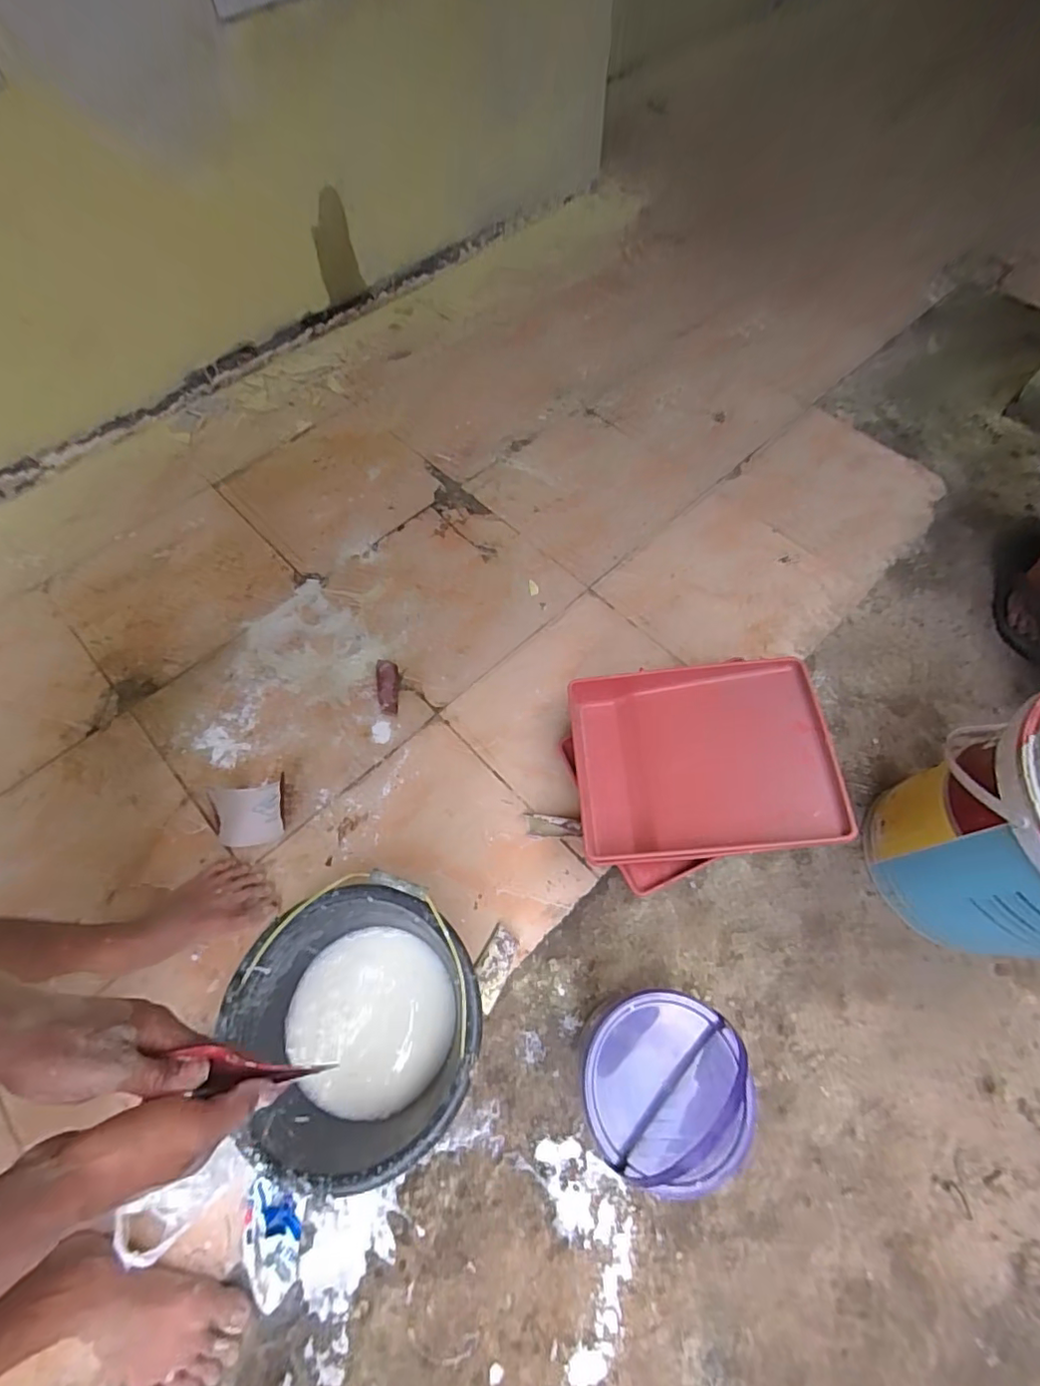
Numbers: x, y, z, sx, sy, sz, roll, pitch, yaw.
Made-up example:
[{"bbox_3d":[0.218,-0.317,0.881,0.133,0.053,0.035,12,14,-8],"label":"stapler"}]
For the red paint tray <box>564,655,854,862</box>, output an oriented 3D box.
[{"bbox_3d":[0.264,0.108,0.847,0.348,0.120,0.291,-4,63,0],"label":"red paint tray"}]

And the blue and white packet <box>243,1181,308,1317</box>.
[{"bbox_3d":[-0.287,0.661,0.673,0.061,0.061,0.119,-16,65,-5],"label":"blue and white packet"}]

